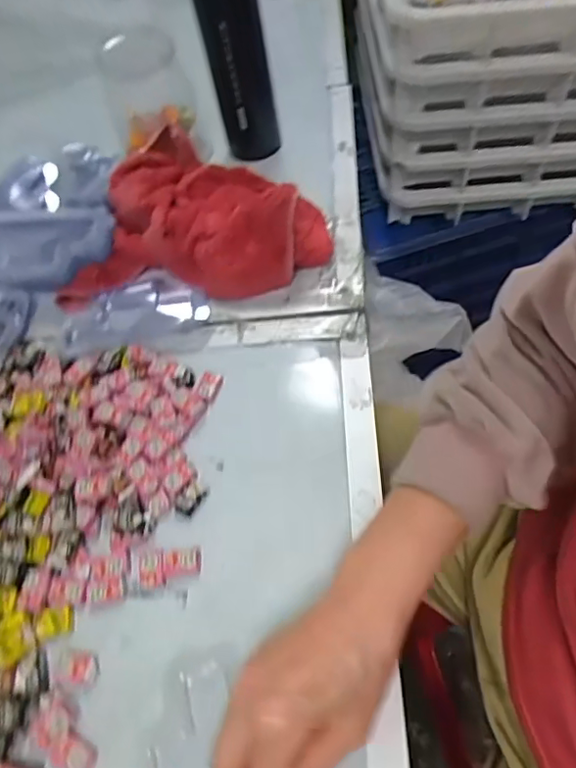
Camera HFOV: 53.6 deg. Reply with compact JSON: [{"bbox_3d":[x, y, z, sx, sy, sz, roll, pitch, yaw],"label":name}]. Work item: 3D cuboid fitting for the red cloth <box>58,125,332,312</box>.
[{"bbox_3d":[-0.103,-0.178,0.547,0.261,0.074,0.192,-12,57,1],"label":"red cloth"}]

